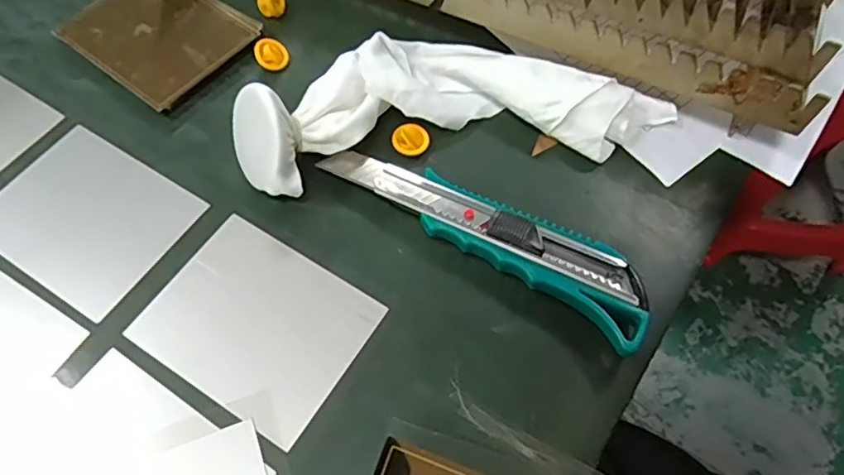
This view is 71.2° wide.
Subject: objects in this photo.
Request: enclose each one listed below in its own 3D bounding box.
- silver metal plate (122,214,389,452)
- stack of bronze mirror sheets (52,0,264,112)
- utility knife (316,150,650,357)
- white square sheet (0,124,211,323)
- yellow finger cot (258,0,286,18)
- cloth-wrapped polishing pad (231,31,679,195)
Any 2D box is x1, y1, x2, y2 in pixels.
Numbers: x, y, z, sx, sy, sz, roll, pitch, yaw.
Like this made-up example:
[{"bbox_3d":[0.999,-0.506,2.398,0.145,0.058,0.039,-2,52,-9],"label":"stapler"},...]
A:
[{"bbox_3d":[-0.079,0.040,0.284,0.097,0.004,0.078,30,65,13],"label":"silver metal plate"},{"bbox_3d":[-0.166,-0.130,0.370,0.105,0.009,0.084,35,66,15],"label":"stack of bronze mirror sheets"},{"bbox_3d":[0.034,-0.007,0.303,0.176,0.021,0.045,33,66,15],"label":"utility knife"},{"bbox_3d":[-0.176,-0.013,0.309,0.100,0.004,0.078,30,65,13],"label":"white square sheet"},{"bbox_3d":[-0.097,-0.153,0.380,0.017,0.017,0.018,1,62,-1],"label":"yellow finger cot"},{"bbox_3d":[0.016,-0.084,0.329,0.239,0.044,0.097,-8,63,-6],"label":"cloth-wrapped polishing pad"}]

